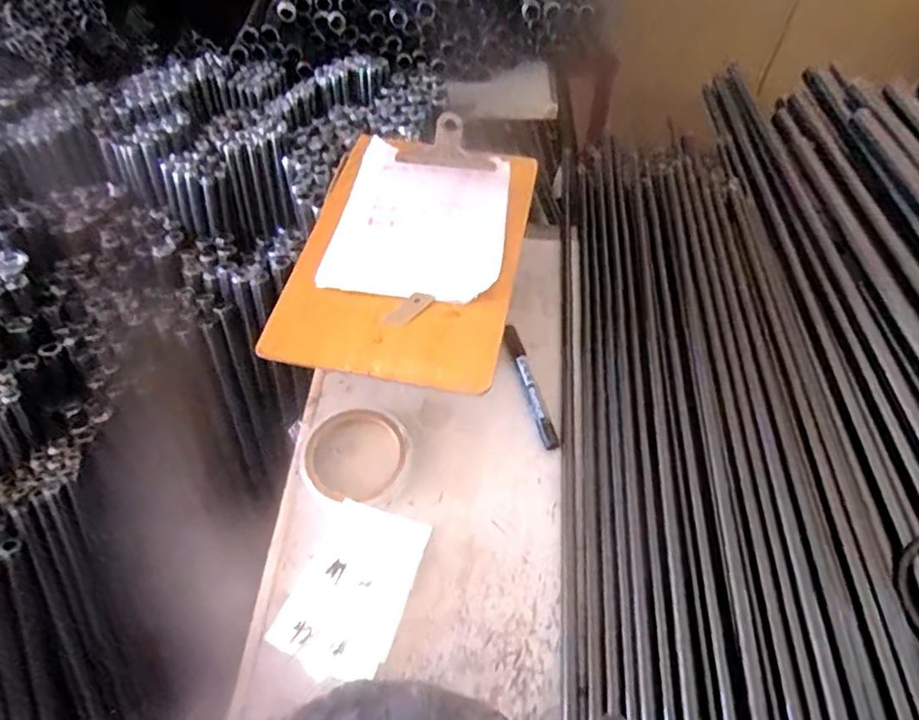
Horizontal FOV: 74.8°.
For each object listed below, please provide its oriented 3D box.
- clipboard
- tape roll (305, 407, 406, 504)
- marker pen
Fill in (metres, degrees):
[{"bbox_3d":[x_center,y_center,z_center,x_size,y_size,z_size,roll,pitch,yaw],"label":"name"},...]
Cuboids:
[{"bbox_3d":[-0.043,-0.109,0.548,0.187,0.016,0.286,8,58,10],"label":"clipboard"},{"bbox_3d":[-0.093,0.084,0.539,0.089,0.017,0.088,-41,63,-20],"label":"tape roll"},{"bbox_3d":[0.068,0.023,0.583,0.017,0.009,0.137,-15,57,-5],"label":"marker pen"}]

